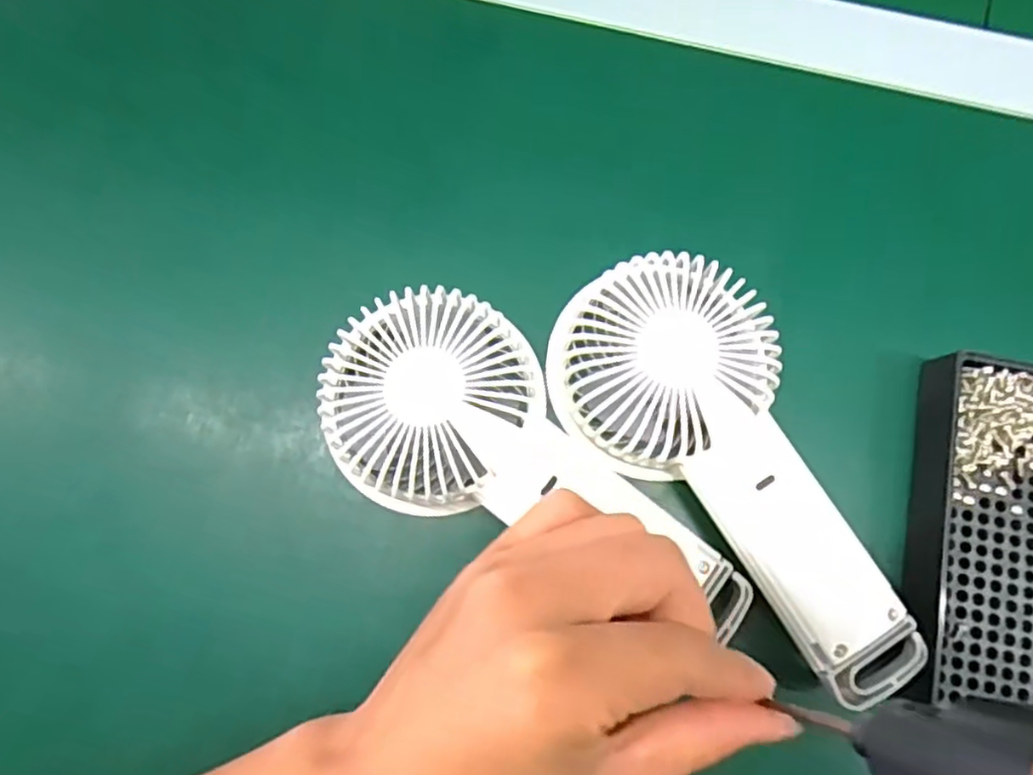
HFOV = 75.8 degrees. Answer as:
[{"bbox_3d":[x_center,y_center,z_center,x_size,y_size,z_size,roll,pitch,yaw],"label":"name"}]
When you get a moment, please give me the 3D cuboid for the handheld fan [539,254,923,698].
[{"bbox_3d":[0.079,0.035,0.252,0.081,0.040,0.173,-29,80,-5],"label":"handheld fan"}]

